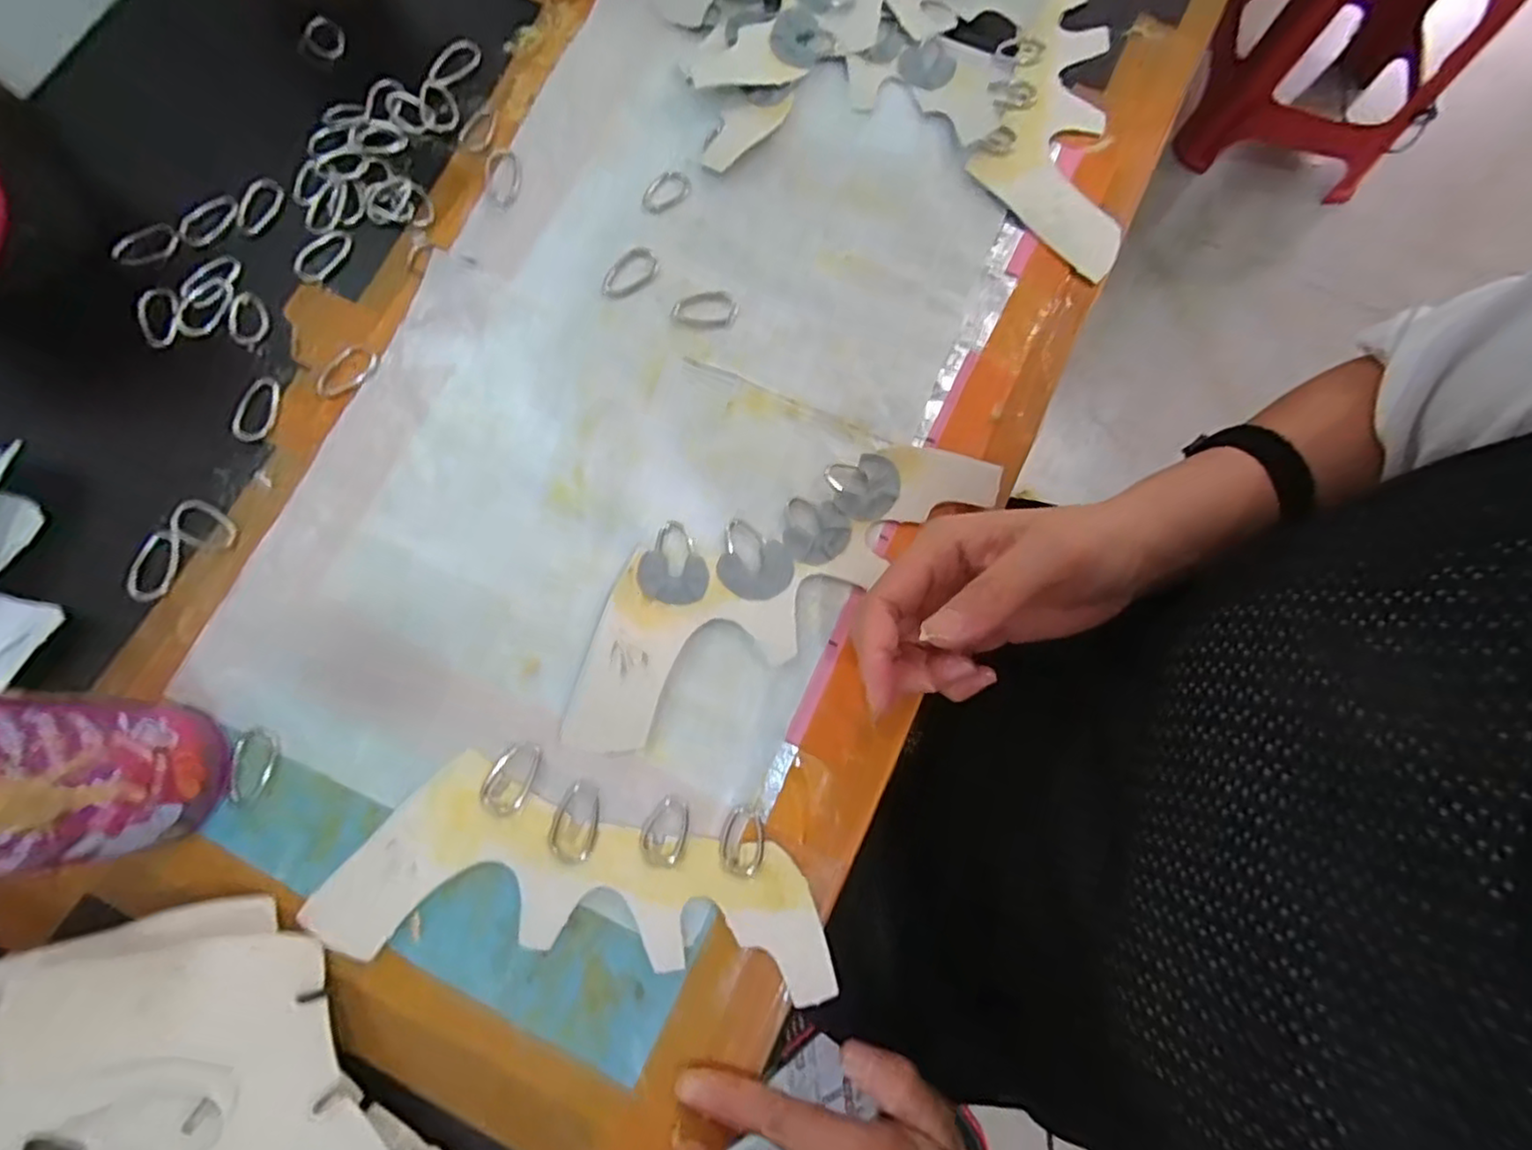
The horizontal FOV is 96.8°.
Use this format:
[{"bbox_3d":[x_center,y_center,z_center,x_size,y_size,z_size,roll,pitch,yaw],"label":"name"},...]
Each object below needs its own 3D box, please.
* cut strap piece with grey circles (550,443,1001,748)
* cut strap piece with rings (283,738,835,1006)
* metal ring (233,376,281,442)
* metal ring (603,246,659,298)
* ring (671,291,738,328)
[{"bbox_3d":[0.002,-0.004,0.327,0.231,0.012,0.075,-31,80,-7],"label":"cut strap piece with grey circles"},{"bbox_3d":[-0.082,0.129,0.303,0.219,0.004,0.085,6,78,0],"label":"cut strap piece with rings"},{"bbox_3d":[-0.258,-0.085,0.347,0.017,0.005,0.035,16,78,2],"label":"metal ring"},{"bbox_3d":[-0.072,-0.161,0.362,0.034,0.007,0.019,-37,81,-8],"label":"metal ring"},{"bbox_3d":[-0.032,-0.142,0.361,0.036,0.004,0.022,1,78,-1],"label":"ring"}]

